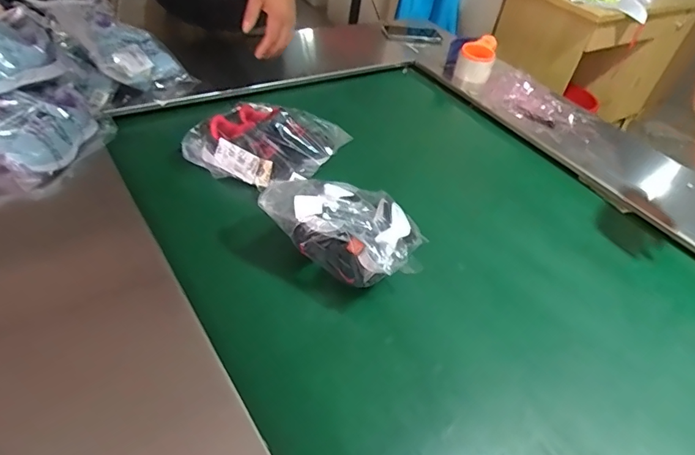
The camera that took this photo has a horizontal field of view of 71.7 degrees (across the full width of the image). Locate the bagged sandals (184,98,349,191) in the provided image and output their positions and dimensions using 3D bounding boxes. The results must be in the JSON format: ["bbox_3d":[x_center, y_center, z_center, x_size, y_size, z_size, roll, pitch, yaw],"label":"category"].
[{"bbox_3d":[-0.133,-0.156,0.858,0.197,0.089,0.238,27,44,17],"label":"bagged sandals"}]

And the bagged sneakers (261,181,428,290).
[{"bbox_3d":[0.008,-0.005,0.699,0.205,0.110,0.175,30,45,20],"label":"bagged sneakers"}]

